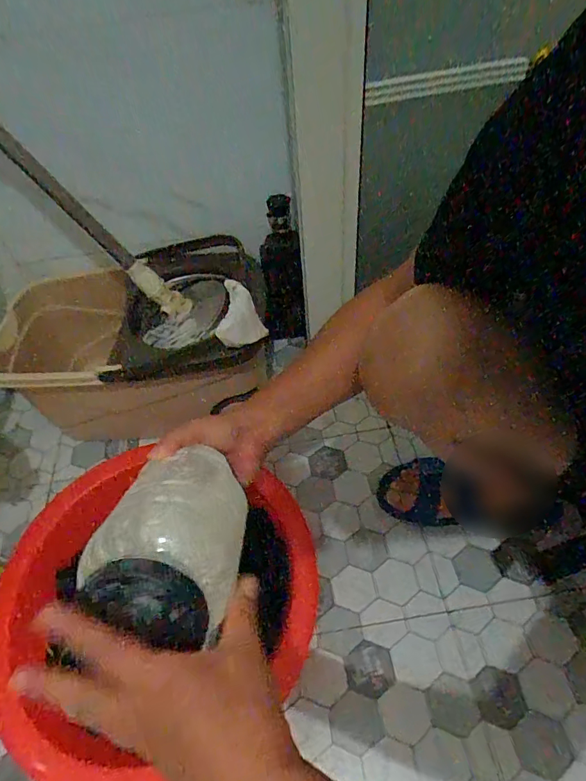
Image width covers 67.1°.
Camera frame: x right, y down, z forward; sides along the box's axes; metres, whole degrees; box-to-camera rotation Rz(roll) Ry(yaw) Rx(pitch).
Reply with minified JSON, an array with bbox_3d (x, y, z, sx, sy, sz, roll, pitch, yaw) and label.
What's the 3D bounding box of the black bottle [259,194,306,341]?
[{"bbox_3d":[-0.019,-0.215,0.788,0.075,0.238,0.074,-4,53,1],"label":"black bottle"}]

